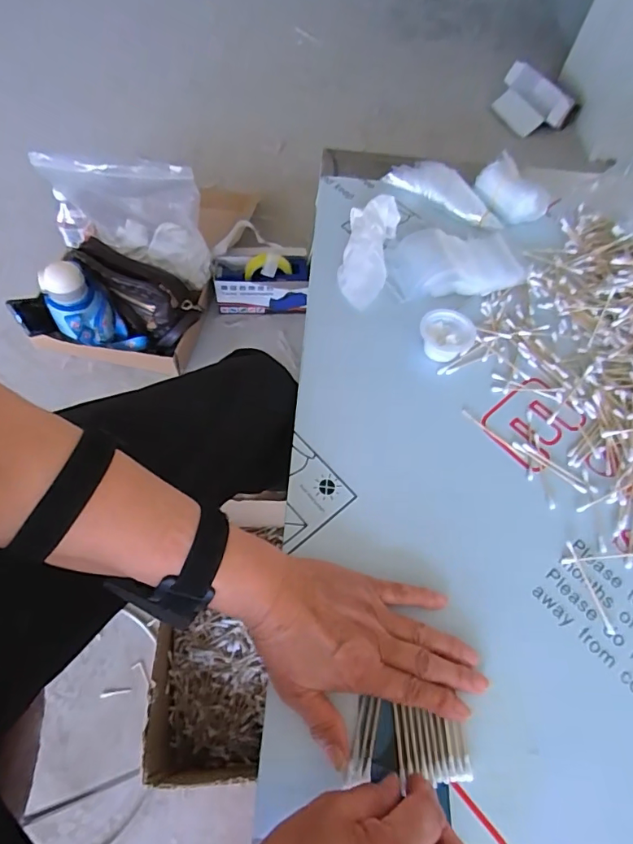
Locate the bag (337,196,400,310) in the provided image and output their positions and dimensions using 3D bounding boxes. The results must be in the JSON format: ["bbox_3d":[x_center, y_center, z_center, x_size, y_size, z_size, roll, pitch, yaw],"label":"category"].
[{"bbox_3d":[0.056,-0.188,0.537,0.052,0.026,0.132,13,76,5],"label":"bag"}]

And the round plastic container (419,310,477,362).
[{"bbox_3d":[0.131,-0.088,0.484,0.052,0.027,0.048,0,62,-1],"label":"round plastic container"}]

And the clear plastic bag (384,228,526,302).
[{"bbox_3d":[0.150,-0.180,0.531,0.142,0.031,0.085,-5,63,-4],"label":"clear plastic bag"}]

